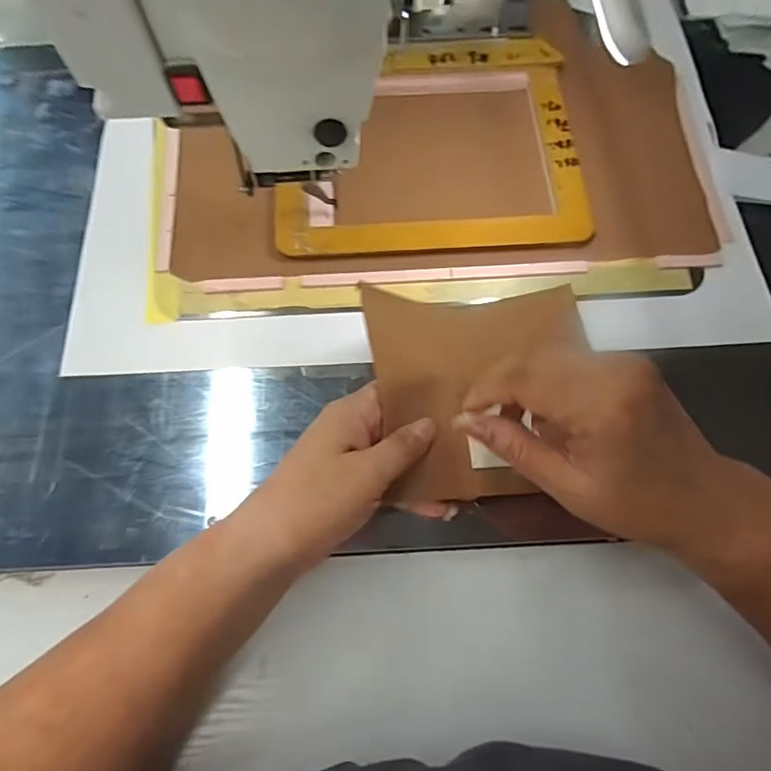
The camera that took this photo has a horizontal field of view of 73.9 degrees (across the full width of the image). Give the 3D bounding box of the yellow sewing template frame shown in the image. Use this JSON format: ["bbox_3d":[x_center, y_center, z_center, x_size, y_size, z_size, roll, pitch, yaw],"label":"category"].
[{"bbox_3d":[0.034,-0.195,0.410,0.242,0.014,0.194,-4,76,-2],"label":"yellow sewing template frame"}]

